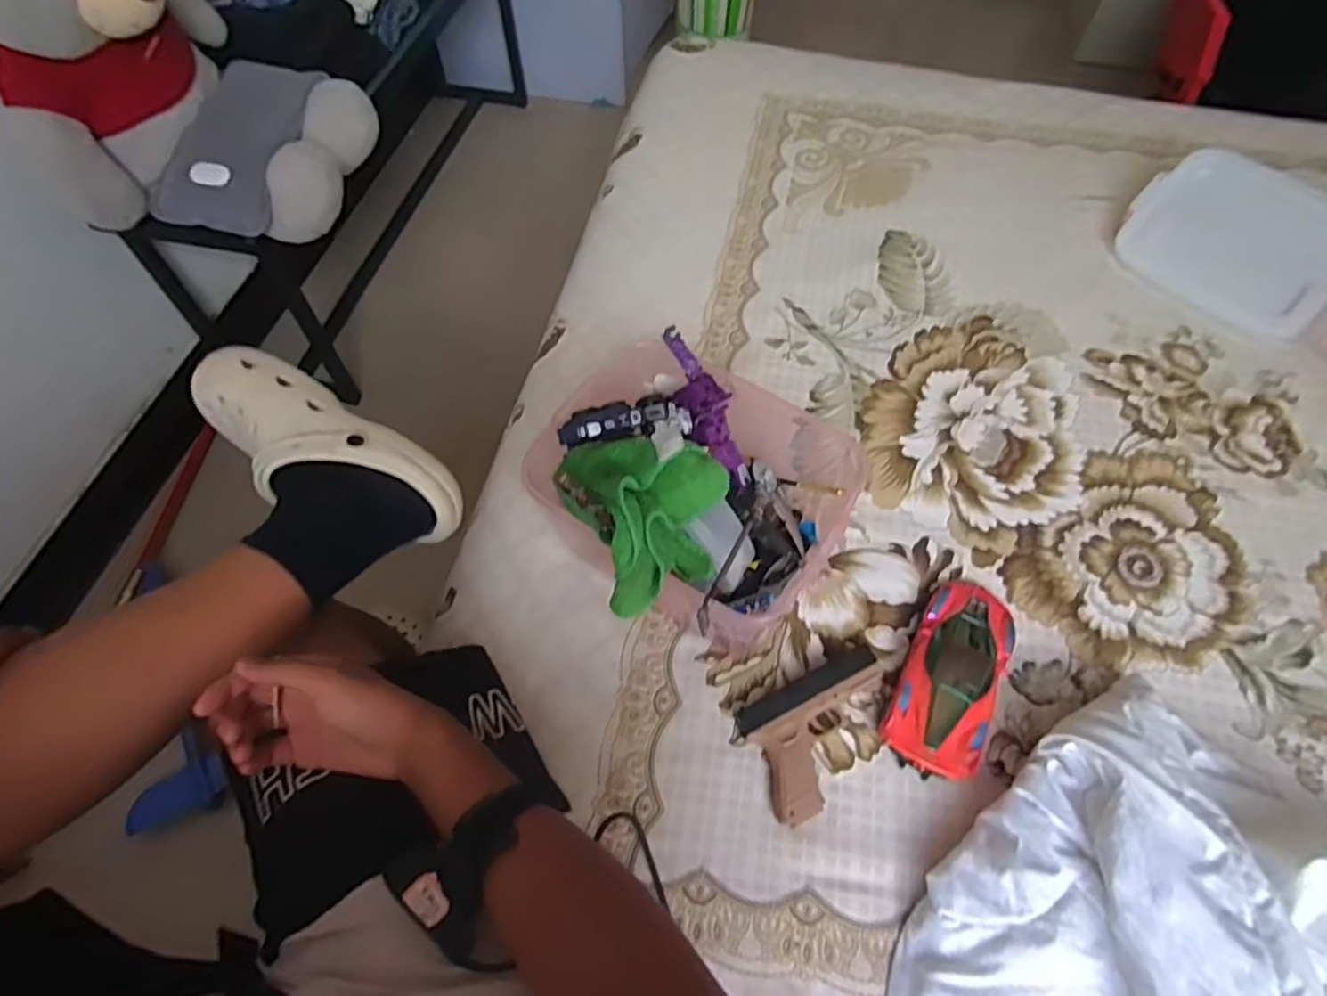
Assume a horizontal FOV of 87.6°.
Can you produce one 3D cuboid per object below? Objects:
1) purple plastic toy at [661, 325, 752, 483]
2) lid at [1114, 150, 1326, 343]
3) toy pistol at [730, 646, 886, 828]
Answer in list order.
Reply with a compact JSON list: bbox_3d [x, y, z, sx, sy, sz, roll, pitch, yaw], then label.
[{"bbox_3d":[0.038,-0.084,0.647,0.038,0.026,0.160,-25,92,-13],"label":"purple plastic toy"},{"bbox_3d":[0.781,-0.342,0.933,0.278,0.026,0.190,37,99,17],"label":"lid"},{"bbox_3d":[0.146,0.208,0.621,0.149,0.024,0.101,-26,64,-14],"label":"toy pistol"}]

